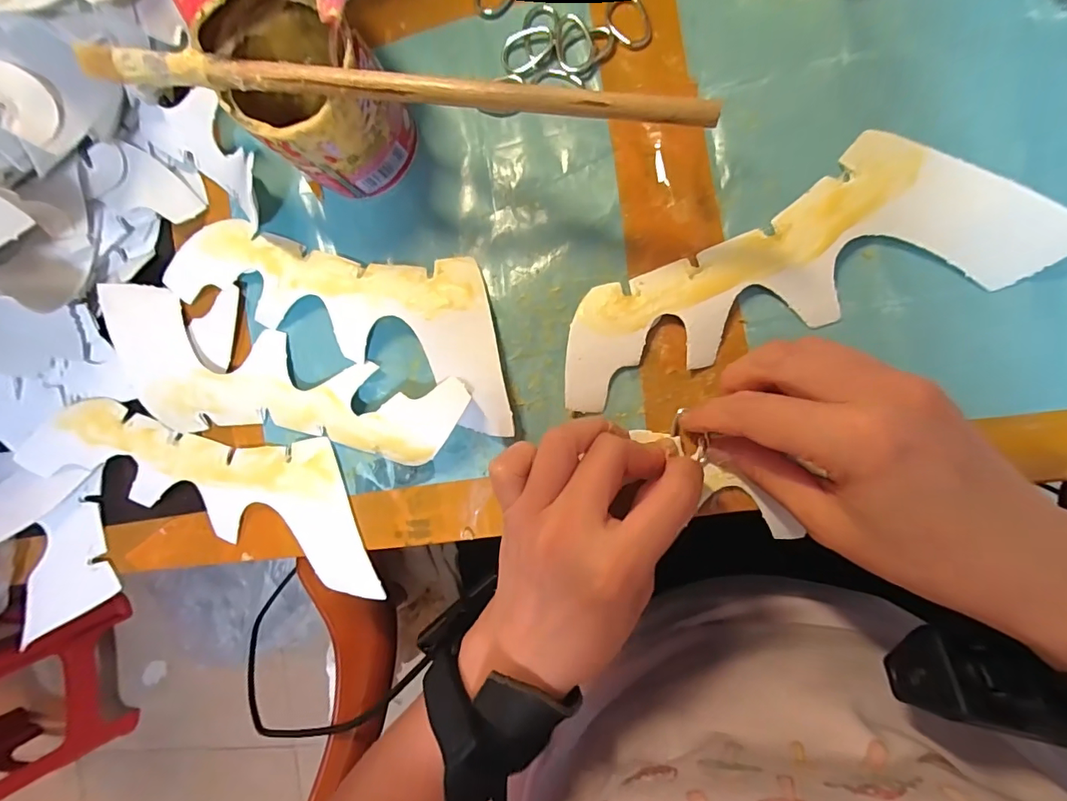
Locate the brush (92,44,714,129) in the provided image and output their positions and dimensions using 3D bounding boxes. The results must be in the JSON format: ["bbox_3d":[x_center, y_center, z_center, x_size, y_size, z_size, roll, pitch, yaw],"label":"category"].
[{"bbox_3d":[-0.059,-0.120,0.187,0.249,0.006,0.011,9,118,7],"label":"brush"}]

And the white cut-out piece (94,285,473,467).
[{"bbox_3d":[-0.140,-0.007,0.272,0.209,0.017,0.070,12,95,8],"label":"white cut-out piece"}]

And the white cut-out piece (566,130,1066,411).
[{"bbox_3d":[0.115,-0.064,0.234,0.219,0.010,0.074,-18,89,10],"label":"white cut-out piece"}]

